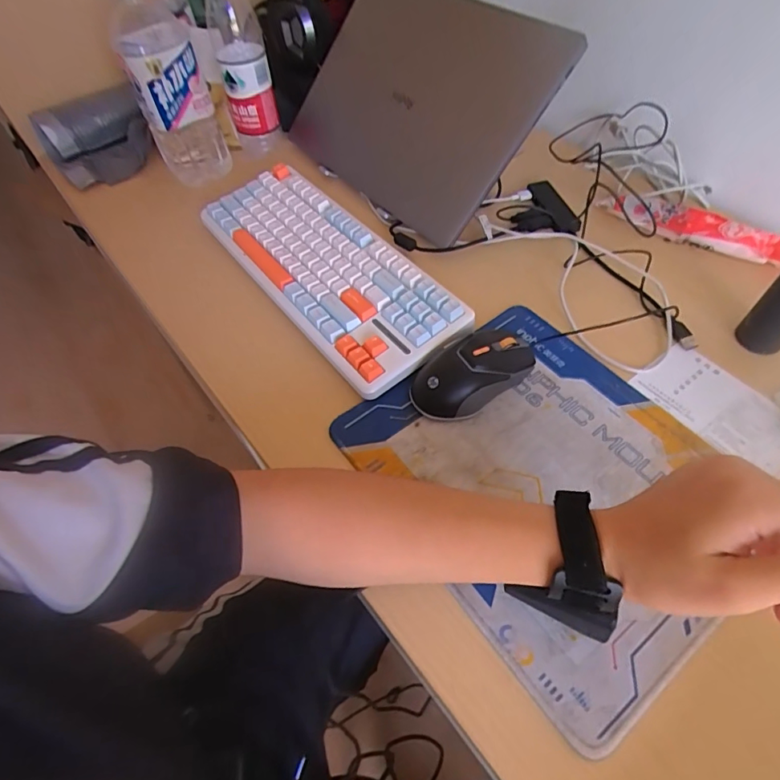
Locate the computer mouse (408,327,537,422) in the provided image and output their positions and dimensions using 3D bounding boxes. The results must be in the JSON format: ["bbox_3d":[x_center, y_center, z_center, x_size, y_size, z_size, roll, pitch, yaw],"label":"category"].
[{"bbox_3d":[0.075,-0.019,0.421,0.118,0.038,0.063,-30,59,-17],"label":"computer mouse"}]

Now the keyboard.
[{"bbox_3d":[-0.078,-0.143,0.517,0.138,0.033,0.363,-33,60,-19],"label":"keyboard"}]

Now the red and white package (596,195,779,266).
[{"bbox_3d":[0.342,-0.184,0.526,0.194,0.030,0.040,34,63,23],"label":"red and white package"}]

